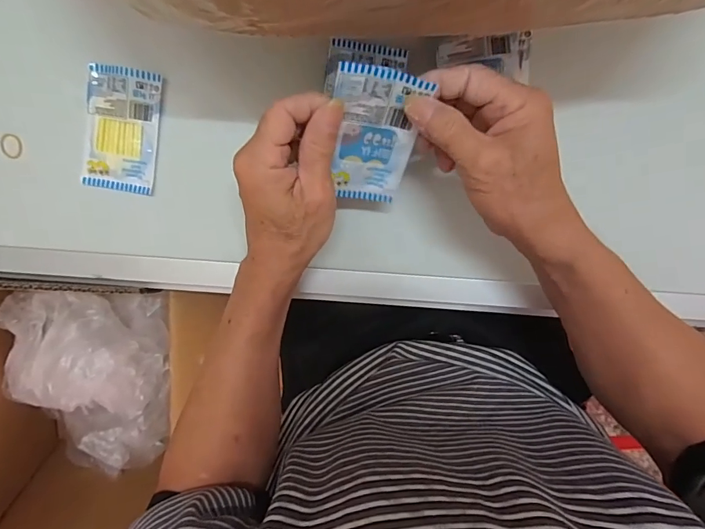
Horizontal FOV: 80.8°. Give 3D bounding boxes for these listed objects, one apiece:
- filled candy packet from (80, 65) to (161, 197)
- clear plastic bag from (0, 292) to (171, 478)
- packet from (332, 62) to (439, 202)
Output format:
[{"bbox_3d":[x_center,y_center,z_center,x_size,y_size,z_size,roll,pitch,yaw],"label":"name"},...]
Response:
[{"bbox_3d":[-0.202,-0.117,0.362,0.060,0.010,0.103,10,99,0],"label":"filled candy packet"},{"bbox_3d":[-0.392,0.182,0.598,0.209,0.124,0.285,6,99,1],"label":"clear plastic bag"},{"bbox_3d":[0.017,-0.088,0.297,0.056,0.013,0.107,4,140,1],"label":"packet"}]

